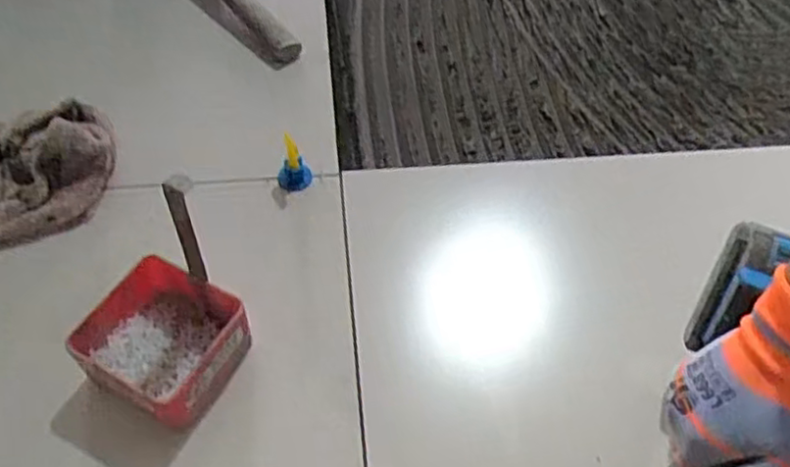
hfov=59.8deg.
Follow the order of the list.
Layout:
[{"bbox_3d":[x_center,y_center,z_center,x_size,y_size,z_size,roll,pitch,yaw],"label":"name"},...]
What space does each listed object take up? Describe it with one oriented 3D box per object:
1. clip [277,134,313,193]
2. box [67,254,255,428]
[{"bbox_3d":[-0.099,-0.067,0.668,0.031,0.044,0.037,-10,55,-8],"label":"clip"},{"bbox_3d":[-0.179,0.084,0.538,0.102,0.060,0.106,27,58,17],"label":"box"}]

